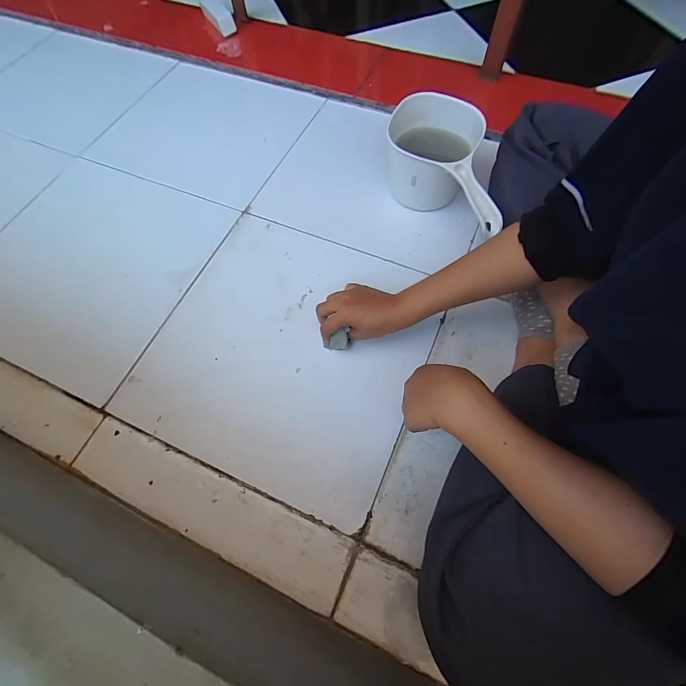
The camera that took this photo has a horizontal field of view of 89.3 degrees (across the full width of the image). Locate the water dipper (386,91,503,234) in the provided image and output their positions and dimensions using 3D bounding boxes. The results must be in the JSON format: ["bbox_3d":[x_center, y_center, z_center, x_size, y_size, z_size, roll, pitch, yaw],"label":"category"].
[{"bbox_3d":[0.150,-0.264,0.565,0.151,0.116,0.245,2,68,3],"label":"water dipper"}]

